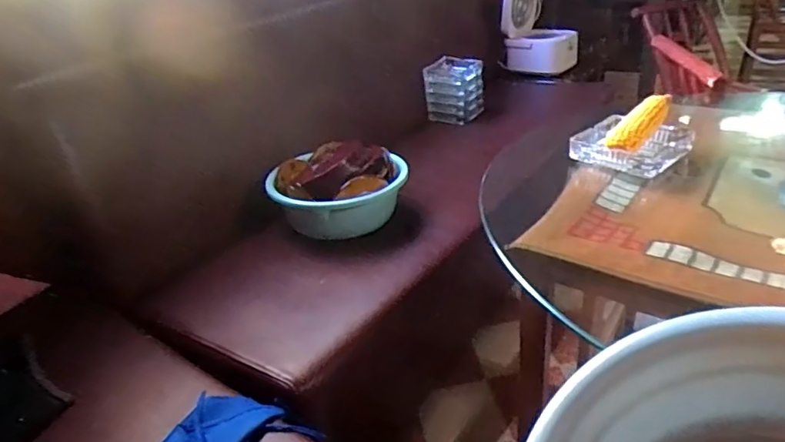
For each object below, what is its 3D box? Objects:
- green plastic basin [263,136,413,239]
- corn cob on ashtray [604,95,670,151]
[{"bbox_3d":[-0.131,-0.087,1.244,0.287,0.166,0.287,-5,30,3],"label":"green plastic basin"},{"bbox_3d":[0.412,-0.164,0.883,0.159,0.038,0.054,-40,42,-23],"label":"corn cob on ashtray"}]

